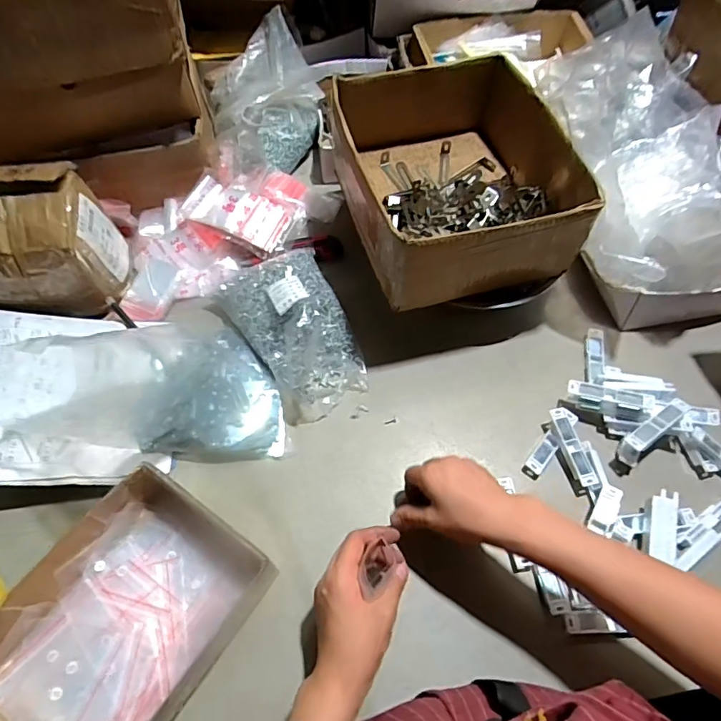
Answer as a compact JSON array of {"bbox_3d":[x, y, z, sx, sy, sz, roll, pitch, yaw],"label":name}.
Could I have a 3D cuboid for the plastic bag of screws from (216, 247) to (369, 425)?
[{"bbox_3d":[-0.080,-0.047,0.650,0.135,0.089,0.216,-27,63,-15],"label":"plastic bag of screws"}]

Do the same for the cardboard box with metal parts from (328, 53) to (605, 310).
[{"bbox_3d":[0.115,-0.244,0.649,0.260,0.121,0.316,-12,60,-7],"label":"cardboard box with metal parts"}]

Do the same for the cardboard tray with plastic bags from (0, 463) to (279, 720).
[{"bbox_3d":[-0.230,0.251,0.473,0.182,0.068,0.253,31,64,17],"label":"cardboard tray with plastic bags"}]

